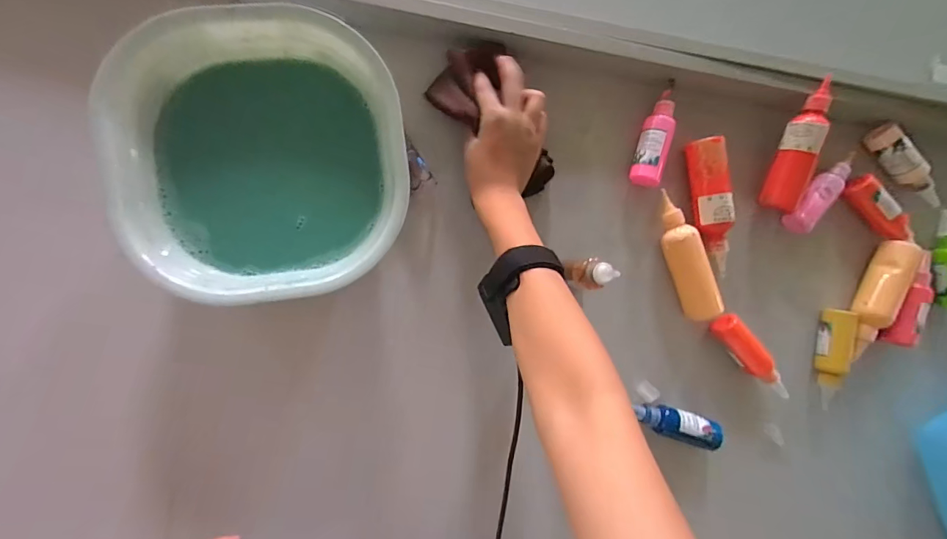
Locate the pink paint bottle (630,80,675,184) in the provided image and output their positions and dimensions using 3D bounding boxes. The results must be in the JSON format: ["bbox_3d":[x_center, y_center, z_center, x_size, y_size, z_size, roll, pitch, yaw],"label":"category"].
[{"bbox_3d":[0.197,-0.148,0.462,0.031,0.027,0.115,13,90,-5],"label":"pink paint bottle"}]

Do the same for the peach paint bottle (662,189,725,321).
[{"bbox_3d":[0.231,-0.013,0.460,0.039,0.028,0.138,-20,93,-4],"label":"peach paint bottle"}]

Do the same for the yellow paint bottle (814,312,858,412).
[{"bbox_3d":[0.414,0.102,0.490,0.030,0.026,0.112,0,91,-5],"label":"yellow paint bottle"}]

